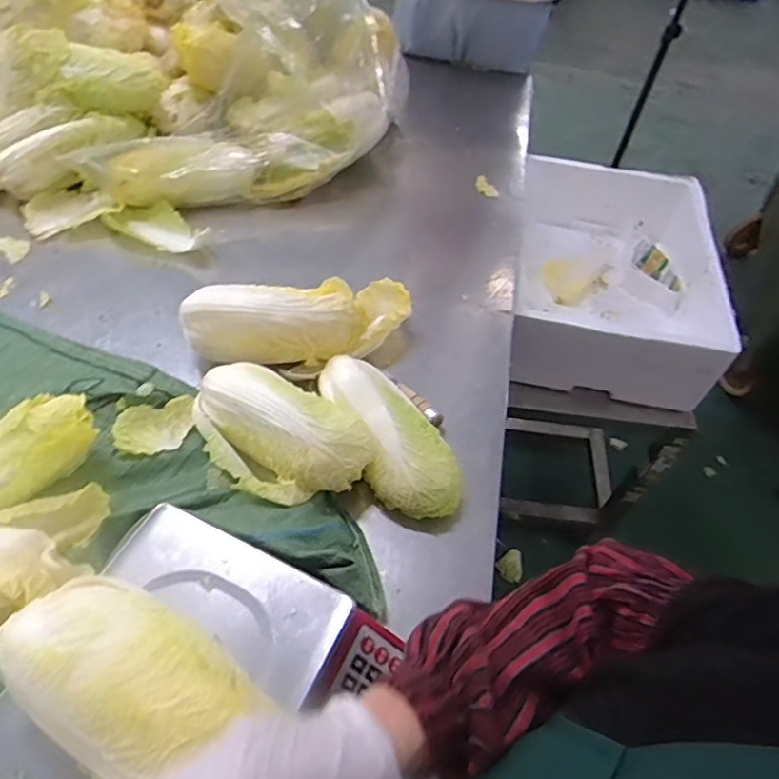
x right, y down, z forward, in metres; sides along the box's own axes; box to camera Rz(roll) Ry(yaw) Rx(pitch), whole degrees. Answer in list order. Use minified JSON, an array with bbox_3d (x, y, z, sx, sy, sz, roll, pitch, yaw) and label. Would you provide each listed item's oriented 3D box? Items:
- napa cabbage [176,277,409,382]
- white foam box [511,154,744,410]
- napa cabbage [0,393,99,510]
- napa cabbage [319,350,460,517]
[{"bbox_3d":[-0.117,-0.087,0.813,0.306,0.117,0.128,-12,54,-14],"label":"napa cabbage"},{"bbox_3d":[0.472,-0.236,1.275,0.391,0.221,0.558,12,52,4],"label":"white foam box"},{"bbox_3d":[-0.432,0.083,0.666,0.090,0.069,0.193,37,57,22],"label":"napa cabbage"},{"bbox_3d":[0.000,0.058,0.733,0.105,0.079,0.236,-22,57,-21],"label":"napa cabbage"}]

